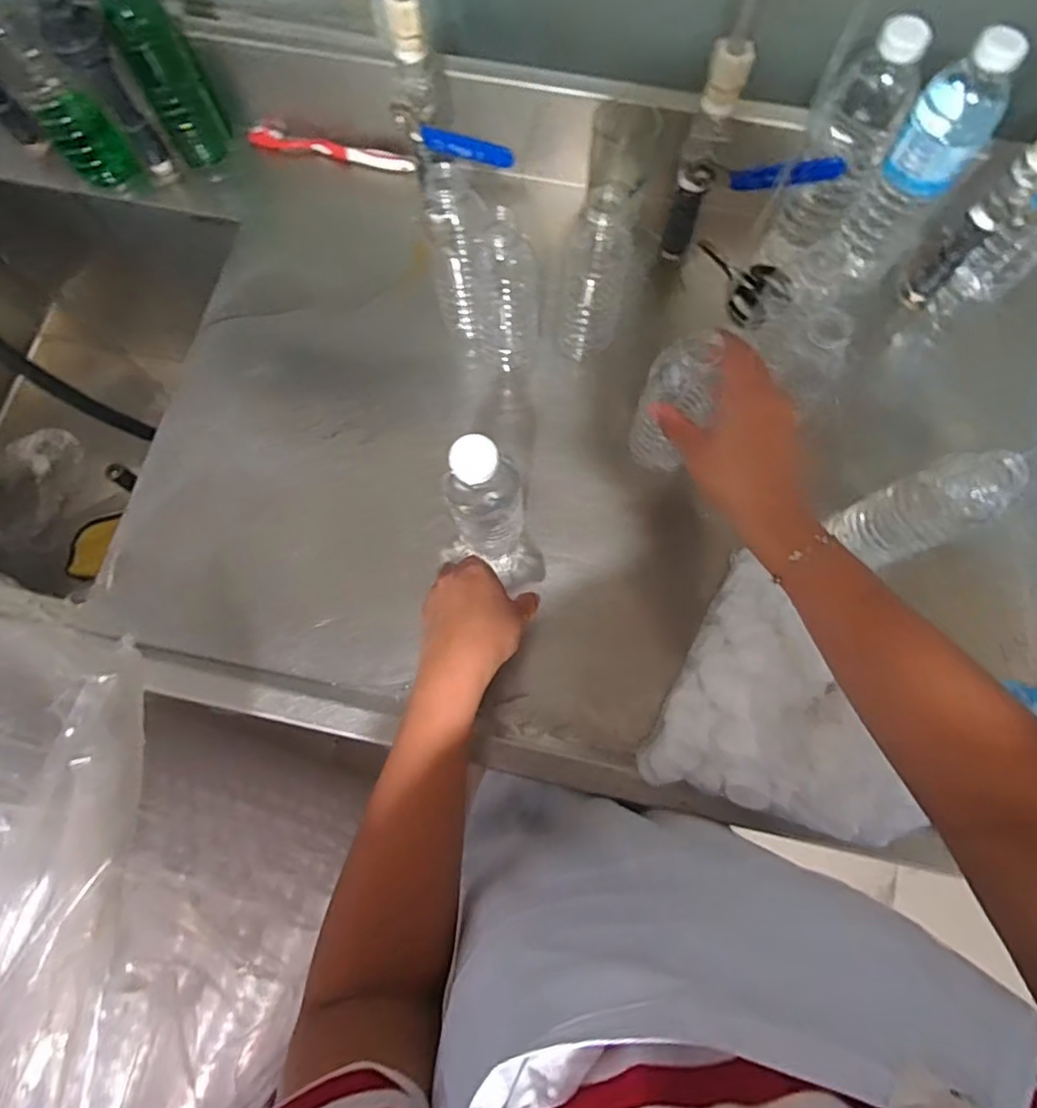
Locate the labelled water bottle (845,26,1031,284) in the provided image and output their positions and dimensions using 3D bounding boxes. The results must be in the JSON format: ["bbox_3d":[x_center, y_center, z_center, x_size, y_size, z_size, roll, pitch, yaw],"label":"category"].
[{"bbox_3d":[0.348,-0.330,0.541,0.065,0.204,0.051,39,78,10],"label":"labelled water bottle"}]

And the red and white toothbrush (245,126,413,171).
[{"bbox_3d":[-0.205,-0.440,0.679,0.188,0.015,0.022,17,75,5],"label":"red and white toothbrush"}]

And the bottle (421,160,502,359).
[{"bbox_3d":[-0.047,-0.252,0.569,0.057,0.162,0.050,-14,43,-4],"label":"bottle"}]

